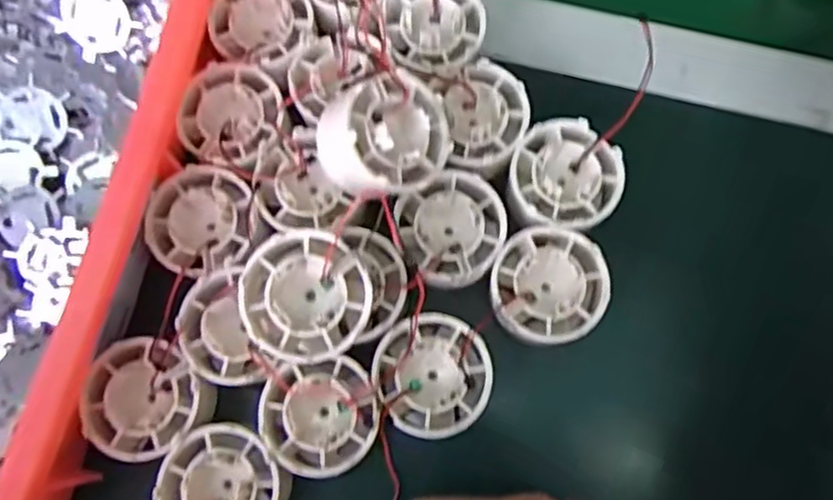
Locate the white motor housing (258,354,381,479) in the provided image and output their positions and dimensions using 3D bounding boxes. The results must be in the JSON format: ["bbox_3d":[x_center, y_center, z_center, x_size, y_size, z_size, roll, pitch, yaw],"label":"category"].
[{"bbox_3d":[-0.042,0.074,0.300,0.050,0.021,0.048,0,77,1],"label":"white motor housing"}]

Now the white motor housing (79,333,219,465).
[{"bbox_3d":[-0.119,0.067,0.299,0.051,0.027,0.051,0,77,1],"label":"white motor housing"}]

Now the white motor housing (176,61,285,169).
[{"bbox_3d":[-0.089,-0.064,0.326,0.046,0.023,0.050,0,77,1],"label":"white motor housing"}]

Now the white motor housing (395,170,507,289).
[{"bbox_3d":[0.018,-0.009,0.313,0.048,0.022,0.048,0,77,1],"label":"white motor housing"}]

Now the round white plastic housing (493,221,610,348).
[{"bbox_3d":[0.060,0.018,0.310,0.050,0.022,0.052,0,77,1],"label":"round white plastic housing"}]

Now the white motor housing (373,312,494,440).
[{"bbox_3d":[0.007,0.056,0.298,0.050,0.021,0.051,0,77,1],"label":"white motor housing"}]

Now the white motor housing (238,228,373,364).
[{"bbox_3d":[-0.044,0.019,0.270,0.050,0.022,0.050,13,83,2],"label":"white motor housing"}]

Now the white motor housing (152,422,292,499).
[{"bbox_3d":[-0.085,0.104,0.292,0.052,0.018,0.051,0,77,1],"label":"white motor housing"}]

